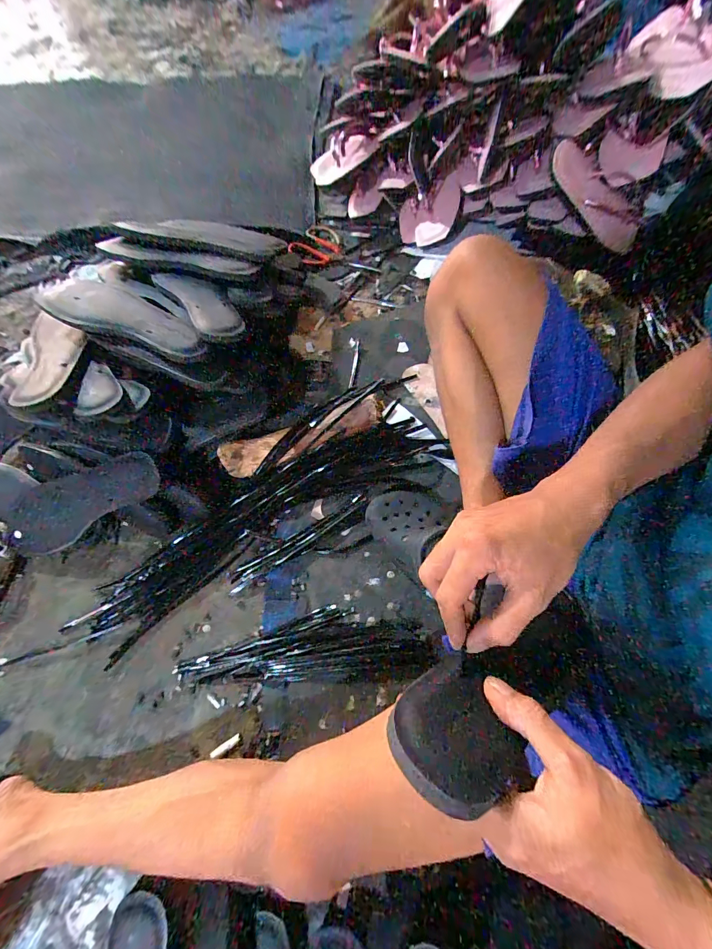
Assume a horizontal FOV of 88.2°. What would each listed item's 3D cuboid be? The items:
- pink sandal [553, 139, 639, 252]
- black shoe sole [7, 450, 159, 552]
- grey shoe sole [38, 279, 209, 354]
[{"bbox_3d":[0.434,-0.498,0.661,0.228,0.062,0.054,25,68,-27],"label":"pink sandal"},{"bbox_3d":[-0.410,0.034,0.553,0.231,0.015,0.092,-31,94,1],"label":"black shoe sole"},{"bbox_3d":[-0.339,-0.233,0.534,0.259,0.031,0.093,26,71,10],"label":"grey shoe sole"}]

